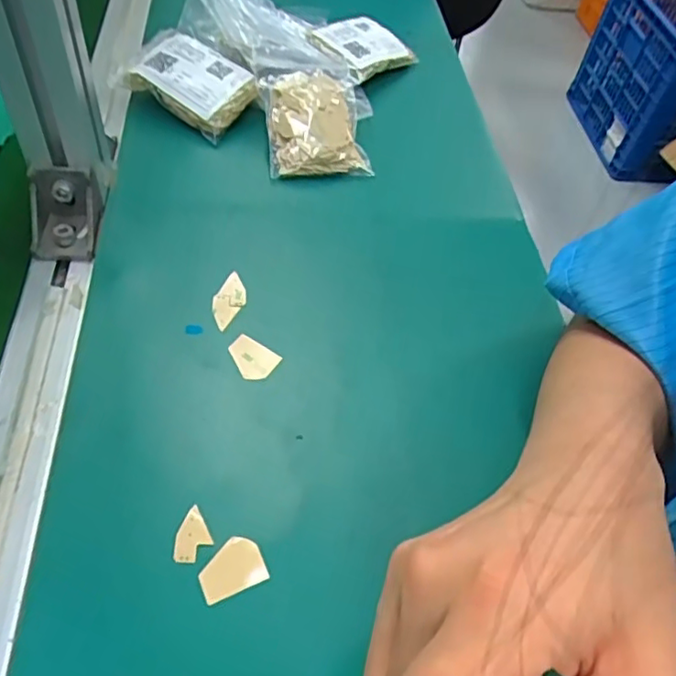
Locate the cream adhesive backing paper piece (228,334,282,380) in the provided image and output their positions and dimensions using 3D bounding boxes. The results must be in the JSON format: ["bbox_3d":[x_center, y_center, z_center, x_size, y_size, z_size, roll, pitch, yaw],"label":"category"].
[{"bbox_3d":[-0.050,0.012,0.353,0.029,0.004,0.022,29,64,10],"label":"cream adhesive backing paper piece"}]

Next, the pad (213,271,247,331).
[{"bbox_3d":[-0.068,-0.023,0.377,0.018,0.004,0.039,10,60,4],"label":"pad"}]

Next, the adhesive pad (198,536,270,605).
[{"bbox_3d":[-0.050,0.106,0.281,0.029,0.004,0.022,-18,49,-23],"label":"adhesive pad"}]

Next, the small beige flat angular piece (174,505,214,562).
[{"bbox_3d":[-0.068,0.094,0.287,0.016,0.004,0.024,21,55,7],"label":"small beige flat angular piece"}]

